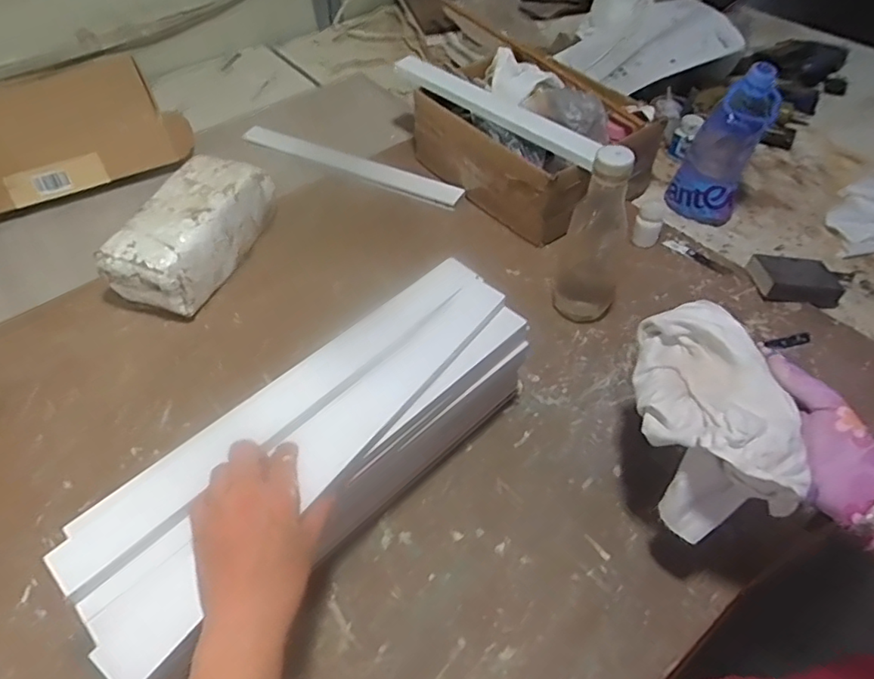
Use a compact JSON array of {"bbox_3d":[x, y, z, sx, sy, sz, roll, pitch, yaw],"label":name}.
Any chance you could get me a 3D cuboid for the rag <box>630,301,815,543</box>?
[{"bbox_3d":[0.229,0.067,0.492,0.099,0.111,0.167,1,50,3],"label":"rag"}]

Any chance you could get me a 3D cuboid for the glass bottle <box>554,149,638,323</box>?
[{"bbox_3d":[0.183,-0.121,0.658,0.077,0.214,0.065,13,52,13],"label":"glass bottle"}]

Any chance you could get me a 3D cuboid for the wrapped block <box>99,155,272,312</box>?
[{"bbox_3d":[-0.336,-0.144,0.794,0.107,0.116,0.235,14,52,14],"label":"wrapped block"}]

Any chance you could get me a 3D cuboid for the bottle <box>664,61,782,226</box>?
[{"bbox_3d":[0.406,-0.276,0.809,0.098,0.221,0.093,17,53,16],"label":"bottle"}]

